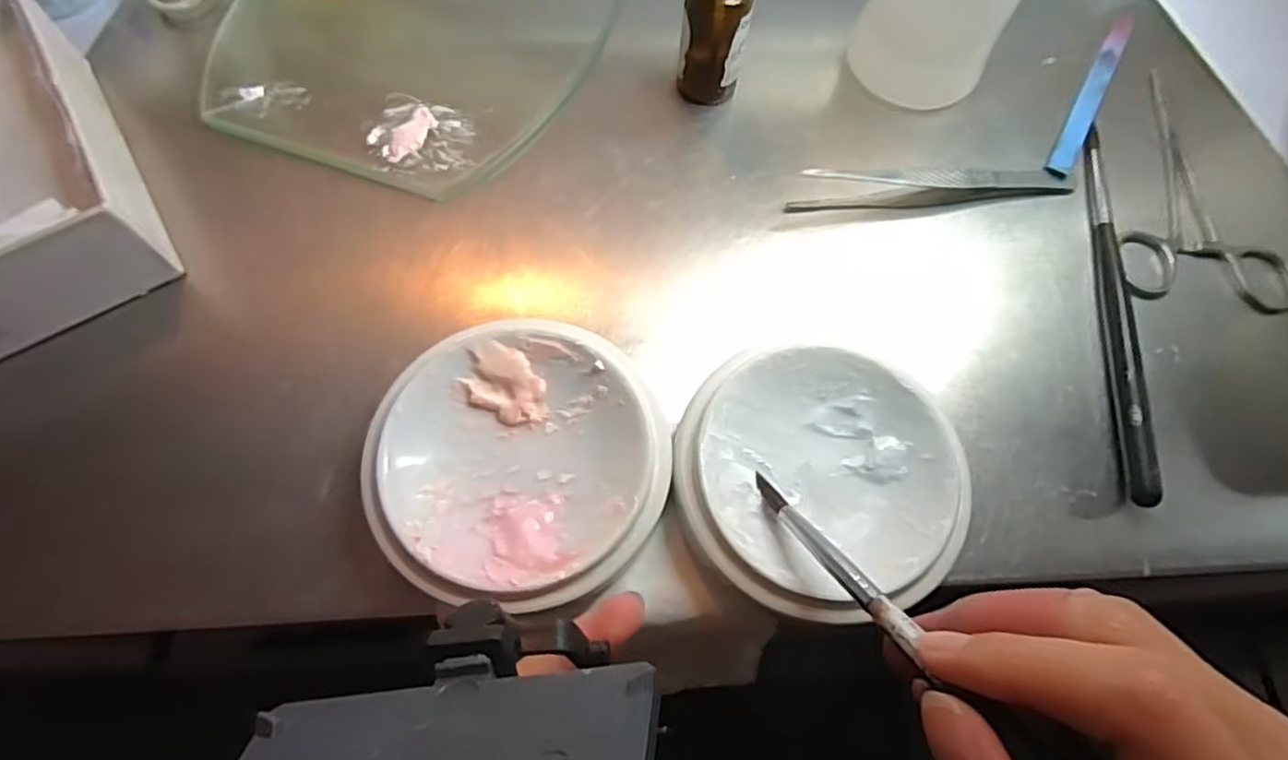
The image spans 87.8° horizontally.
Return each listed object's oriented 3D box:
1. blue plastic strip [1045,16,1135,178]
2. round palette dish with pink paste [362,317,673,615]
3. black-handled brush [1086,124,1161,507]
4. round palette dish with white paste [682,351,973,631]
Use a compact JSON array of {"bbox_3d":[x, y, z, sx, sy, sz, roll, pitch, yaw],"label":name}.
[{"bbox_3d":[0.200,-0.128,0.296,0.010,0.004,0.109,31,70,10],"label":"blue plastic strip"},{"bbox_3d":[-0.038,0.026,0.212,0.088,0.024,0.085,1,67,-2],"label":"round palette dish with pink paste"},{"bbox_3d":[0.179,-0.032,0.254,0.008,0.010,0.160,9,67,1],"label":"black-handled brush"},{"bbox_3d":[0.055,0.032,0.214,0.087,0.024,0.081,1,67,-2],"label":"round palette dish with white paste"}]

